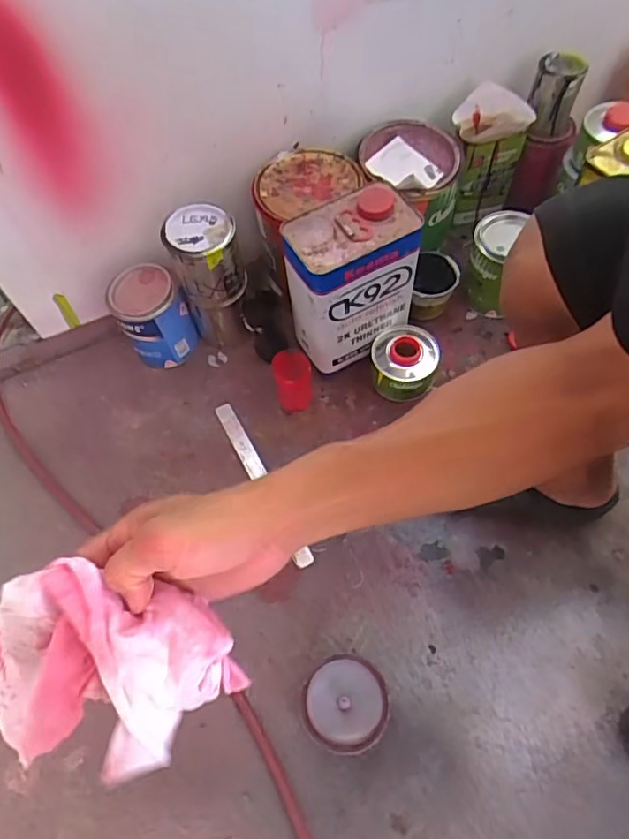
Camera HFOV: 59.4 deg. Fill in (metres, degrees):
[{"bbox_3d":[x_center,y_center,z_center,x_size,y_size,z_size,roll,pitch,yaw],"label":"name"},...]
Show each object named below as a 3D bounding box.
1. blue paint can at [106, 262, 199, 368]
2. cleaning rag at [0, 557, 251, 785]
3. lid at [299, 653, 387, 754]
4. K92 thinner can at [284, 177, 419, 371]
[{"bbox_3d":[-0.253,-0.160,0.876,0.104,0.131,0.101,-1,62,2],"label":"blue paint can"},{"bbox_3d":[-0.135,0.153,0.339,0.158,0.100,0.103,8,63,7],"label":"cleaning rag"},{"bbox_3d":[0.037,0.341,0.663,0.099,0.025,0.100,-5,62,0],"label":"lid"},{"bbox_3d":[0.049,-0.200,0.787,0.167,0.218,0.106,-26,64,-9],"label":"K92 thinner can"}]

